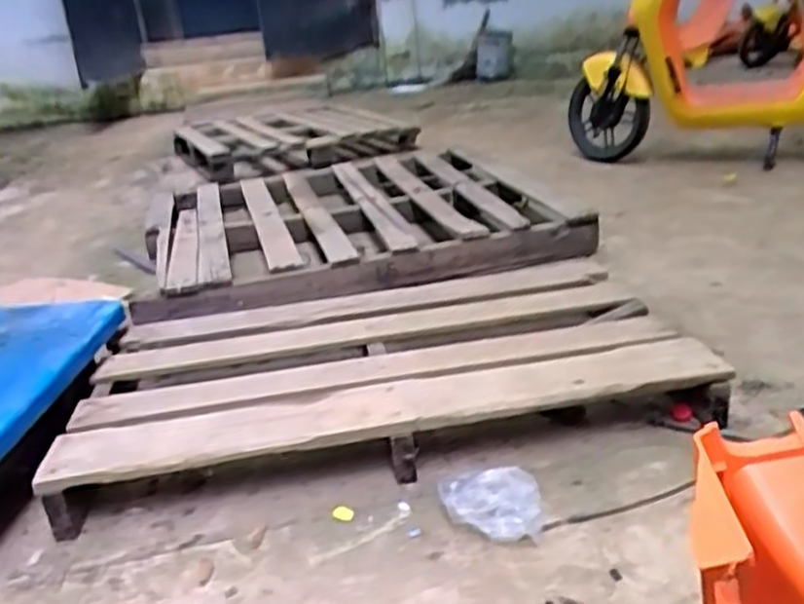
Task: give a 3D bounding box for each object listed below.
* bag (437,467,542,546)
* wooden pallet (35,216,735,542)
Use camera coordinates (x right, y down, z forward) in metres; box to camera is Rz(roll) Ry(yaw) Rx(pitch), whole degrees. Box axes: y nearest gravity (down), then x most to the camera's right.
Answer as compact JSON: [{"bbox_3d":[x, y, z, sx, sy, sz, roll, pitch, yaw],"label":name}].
[{"bbox_3d":[0.131,0.304,1.131,0.159,0.042,0.139,1,23,14],"label":"bag"},{"bbox_3d":[-0.029,0.074,1.621,1.201,0.124,0.953,-7,23,-5],"label":"wooden pallet"}]

